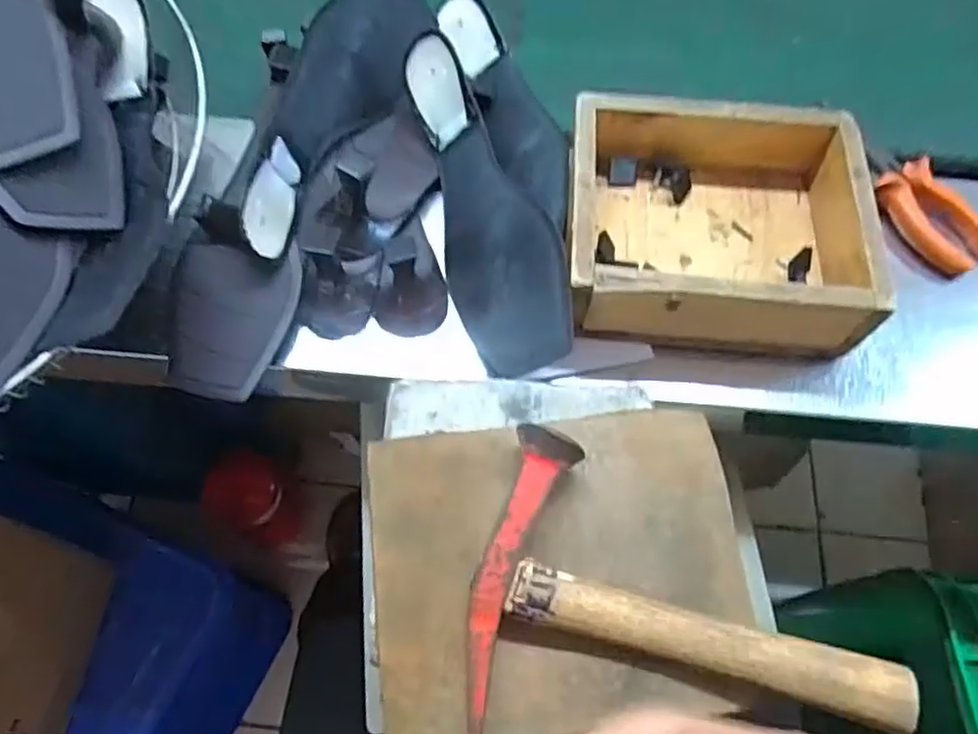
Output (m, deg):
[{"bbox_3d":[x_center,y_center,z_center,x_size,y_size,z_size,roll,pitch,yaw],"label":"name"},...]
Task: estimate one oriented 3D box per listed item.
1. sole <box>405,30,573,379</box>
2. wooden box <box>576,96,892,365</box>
[{"bbox_3d":[-0.008,-0.108,0.434,0.079,0.030,0.242,-32,62,33],"label":"sole"},{"bbox_3d":[0.141,-0.091,0.430,0.177,0.056,0.155,6,64,2],"label":"wooden box"}]

